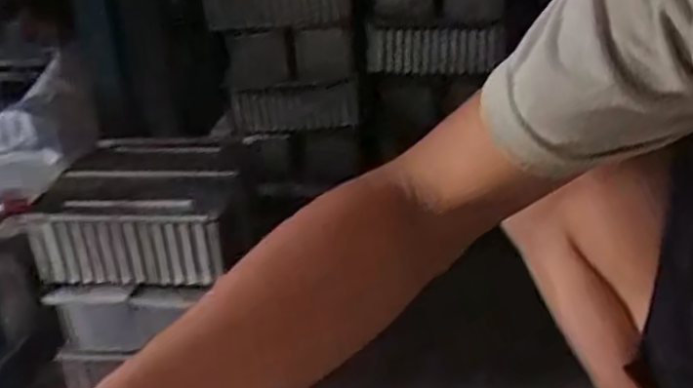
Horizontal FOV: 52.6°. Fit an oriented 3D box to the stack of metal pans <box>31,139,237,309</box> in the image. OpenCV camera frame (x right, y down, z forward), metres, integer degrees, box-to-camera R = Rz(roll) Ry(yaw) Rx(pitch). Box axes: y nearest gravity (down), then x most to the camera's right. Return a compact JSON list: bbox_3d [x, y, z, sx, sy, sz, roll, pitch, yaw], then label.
[{"bbox_3d":[-0.222,0.022,0.792,0.201,0.098,0.191,0,29,2],"label":"stack of metal pans"}]

